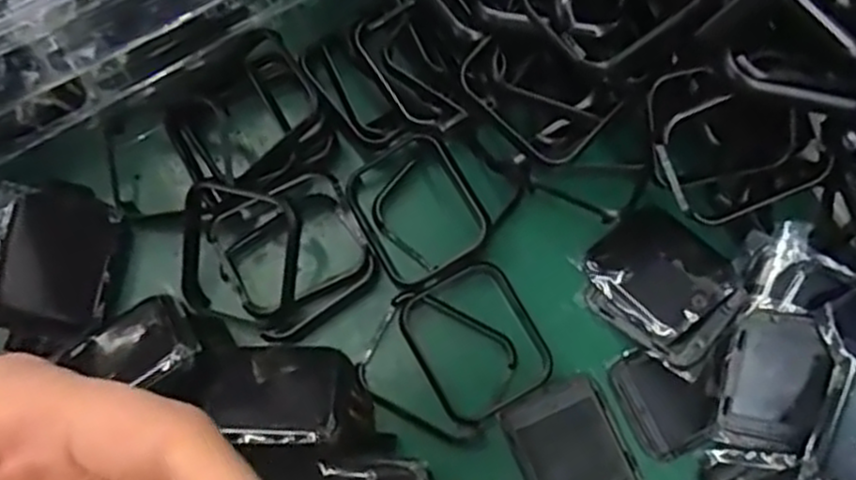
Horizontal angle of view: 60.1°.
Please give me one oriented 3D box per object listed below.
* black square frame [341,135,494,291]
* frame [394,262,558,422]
[{"bbox_3d":[-0.004,-0.009,0.238,0.039,0.011,0.043,-33,75,13],"label":"black square frame"},{"bbox_3d":[0.015,0.032,0.232,0.038,0.005,0.044,-28,87,-8],"label":"frame"}]

